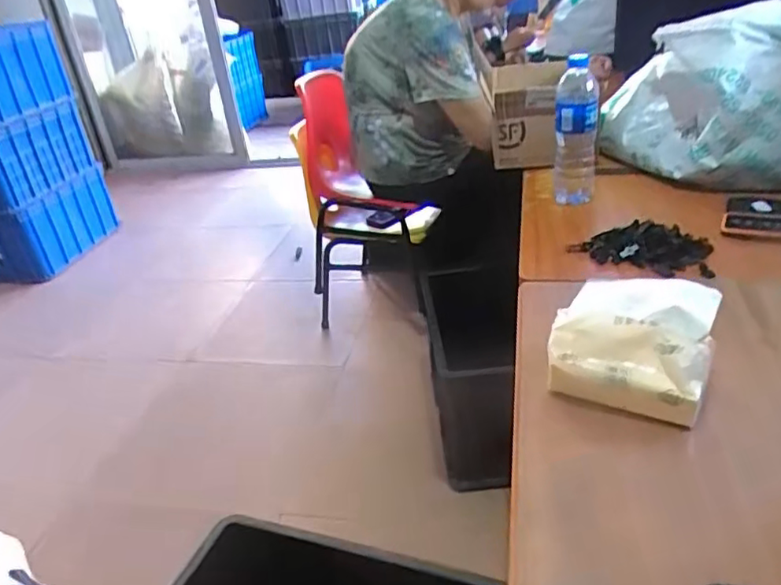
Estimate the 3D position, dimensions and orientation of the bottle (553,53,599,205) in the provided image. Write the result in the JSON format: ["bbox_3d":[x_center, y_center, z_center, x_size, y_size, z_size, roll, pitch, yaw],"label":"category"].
[{"bbox_3d":[0.309,-0.267,1.001,0.067,0.221,0.068,1,32,16],"label":"bottle"}]

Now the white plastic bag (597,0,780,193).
[{"bbox_3d":[0.591,-0.351,1.068,0.338,0.250,0.437,-3,31,9],"label":"white plastic bag"}]

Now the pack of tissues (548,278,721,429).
[{"bbox_3d":[0.234,0.052,0.588,0.141,0.091,0.110,8,32,25],"label":"pack of tissues"}]

